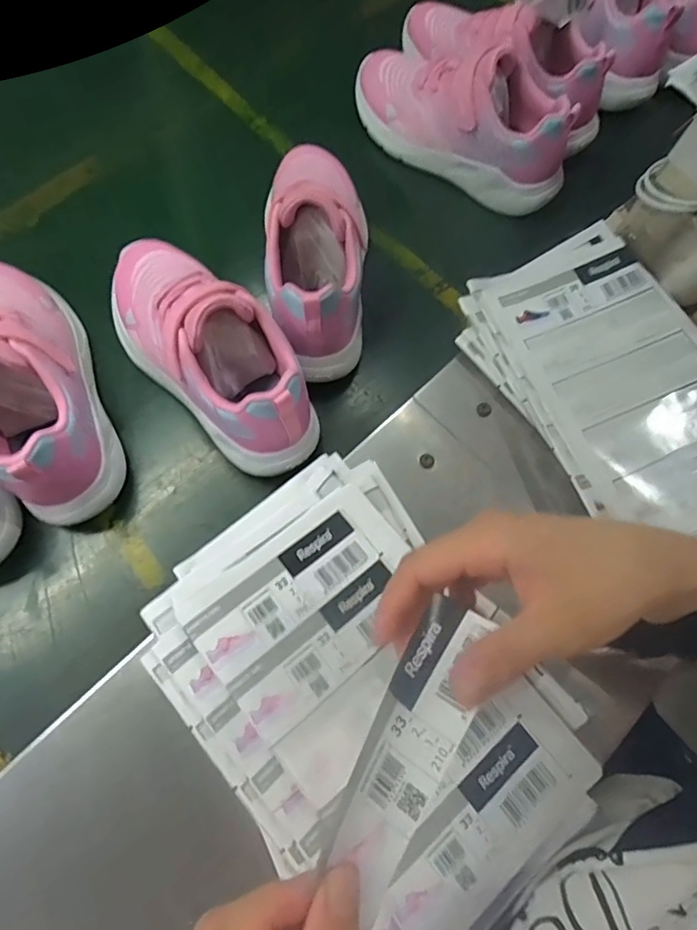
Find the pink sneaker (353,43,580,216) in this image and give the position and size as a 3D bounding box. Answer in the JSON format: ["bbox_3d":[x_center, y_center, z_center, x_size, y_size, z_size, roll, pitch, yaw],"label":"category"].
[{"bbox_3d":[0.105,-0.335,0.503,0.220,0.092,0.079,32,71,9],"label":"pink sneaker"}]

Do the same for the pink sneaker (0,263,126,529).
[{"bbox_3d":[-0.239,-0.071,0.396,0.083,0.098,0.227,-25,73,-12],"label":"pink sneaker"}]

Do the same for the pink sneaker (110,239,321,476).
[{"bbox_3d":[-0.111,-0.093,0.409,0.081,0.106,0.222,-39,76,-15],"label":"pink sneaker"}]

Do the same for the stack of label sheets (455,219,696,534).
[{"bbox_3d":[0.218,-0.068,0.431,0.182,0.028,0.250,-29,74,-13],"label":"stack of label sheets"}]

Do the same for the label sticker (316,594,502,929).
[{"bbox_3d":[0.027,0.108,0.220,0.033,0.019,0.114,27,59,7],"label":"label sticker"}]

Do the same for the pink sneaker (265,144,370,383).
[{"bbox_3d":[-0.023,-0.185,0.438,0.077,0.088,0.215,2,70,-2],"label":"pink sneaker"}]

